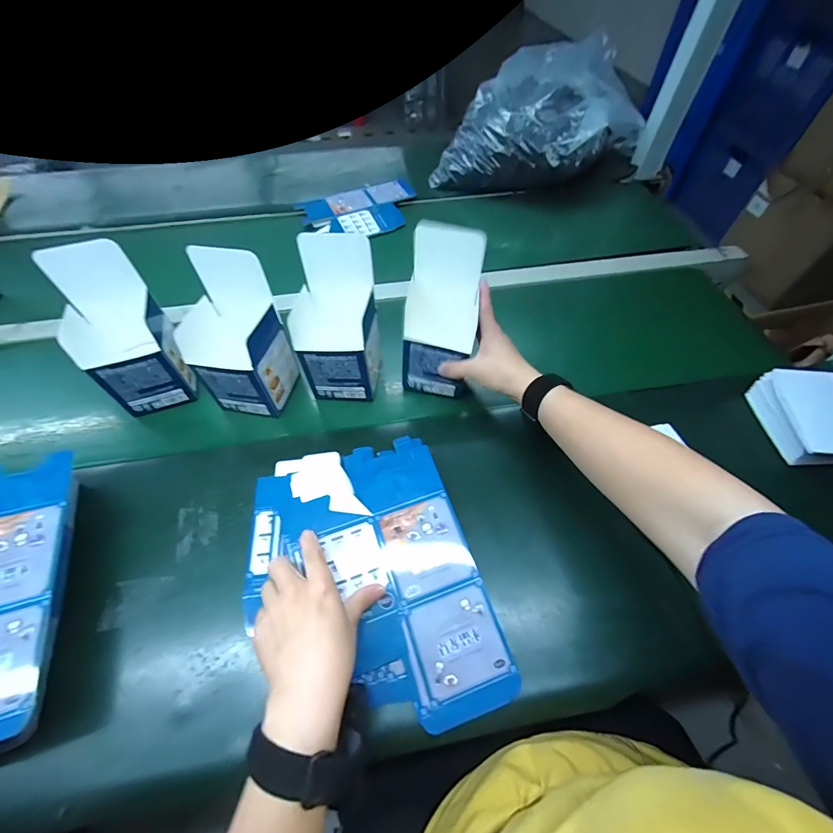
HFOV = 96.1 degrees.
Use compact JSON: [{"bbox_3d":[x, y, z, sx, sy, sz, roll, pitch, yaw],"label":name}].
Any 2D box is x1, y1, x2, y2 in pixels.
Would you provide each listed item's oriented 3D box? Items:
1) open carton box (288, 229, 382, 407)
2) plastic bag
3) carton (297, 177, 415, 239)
[{"bbox_3d":[-0.098,-0.114,0.461,0.091,0.166,0.110,0,58,3],"label":"open carton box"},{"bbox_3d":[0.263,-0.596,0.766,0.295,0.166,0.373,35,67,22],"label":"plastic bag"},{"bbox_3d":[-0.113,-0.420,0.763,0.231,0.020,0.156,-21,60,-9],"label":"carton"}]

